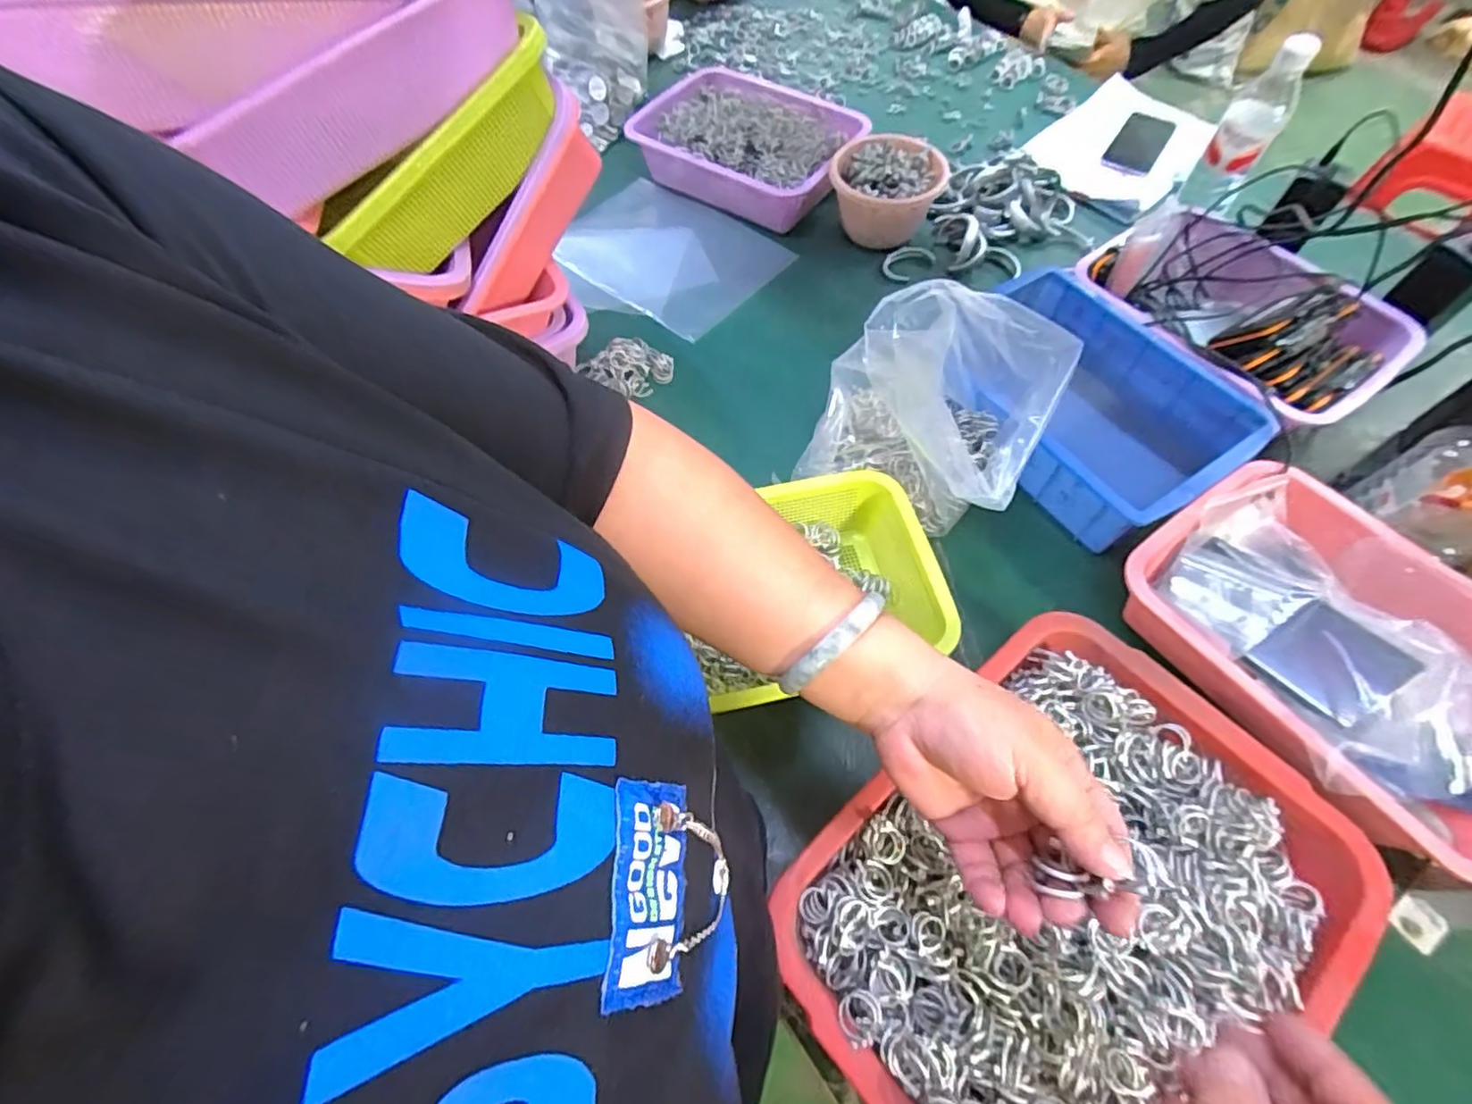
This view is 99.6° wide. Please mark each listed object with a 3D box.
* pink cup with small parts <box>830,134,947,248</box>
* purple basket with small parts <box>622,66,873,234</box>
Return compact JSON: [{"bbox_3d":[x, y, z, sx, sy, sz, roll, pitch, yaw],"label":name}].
[{"bbox_3d":[0.201,-0.482,0.846,0.148,0.089,0.135,17,63,10],"label":"pink cup with small parts"},{"bbox_3d":[0.019,-0.602,0.924,0.314,0.087,0.231,30,66,16],"label":"purple basket with small parts"}]

